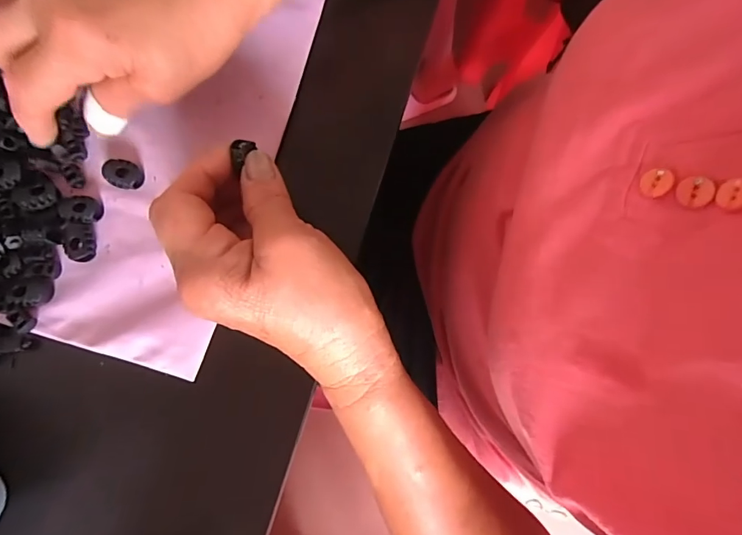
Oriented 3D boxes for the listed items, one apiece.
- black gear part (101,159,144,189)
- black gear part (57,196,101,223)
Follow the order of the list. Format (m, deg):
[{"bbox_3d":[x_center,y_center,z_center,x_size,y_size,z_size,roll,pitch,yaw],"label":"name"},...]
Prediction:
[{"bbox_3d":[-0.151,-0.056,0.266,0.023,0.008,0.017,21,80,3],"label":"black gear part"},{"bbox_3d":[-0.172,-0.035,0.261,0.023,0.006,0.016,10,80,1],"label":"black gear part"}]

